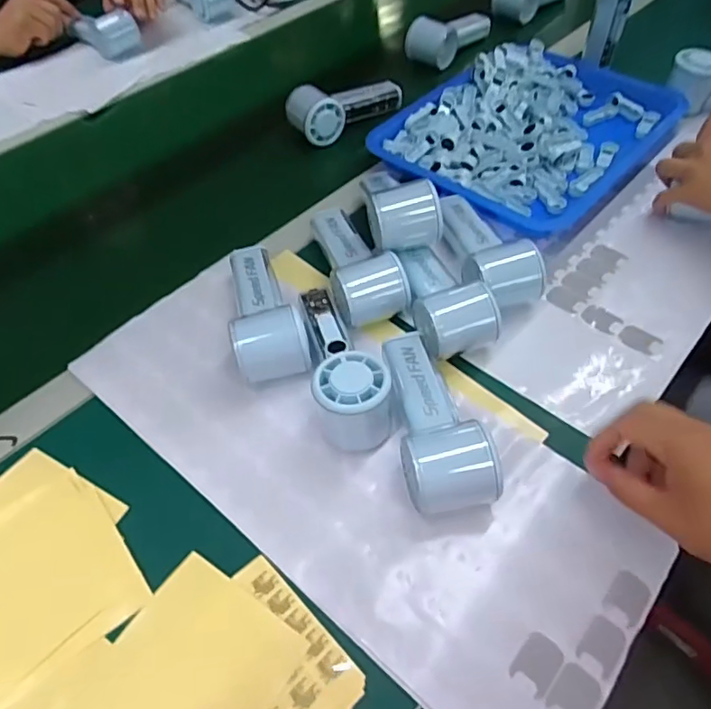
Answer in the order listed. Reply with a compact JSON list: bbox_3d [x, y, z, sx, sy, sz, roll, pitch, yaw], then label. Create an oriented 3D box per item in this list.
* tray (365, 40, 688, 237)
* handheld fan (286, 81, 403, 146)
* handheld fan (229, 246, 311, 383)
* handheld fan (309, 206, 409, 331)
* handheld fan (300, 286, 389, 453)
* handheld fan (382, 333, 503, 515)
[{"bbox_3d":[0.228,-0.295,0.675,0.255,0.037,0.386,36,62,27],"label":"tray"},{"bbox_3d":[-0.016,-0.330,0.713,0.160,0.049,0.066,-35,58,-21],"label":"handheld fan"},{"bbox_3d":[-0.080,-0.045,0.485,0.057,0.053,0.154,-12,53,-6],"label":"handheld fan"},{"bbox_3d":[-0.001,-0.096,0.524,0.066,0.048,0.157,-14,53,-7],"label":"handheld fan"},{"bbox_3d":[-0.009,0.001,0.447,0.055,0.059,0.145,-9,52,-3],"label":"handheld fan"},{"bbox_3d":[0.057,0.044,0.415,0.056,0.058,0.154,-9,52,-3],"label":"handheld fan"}]

